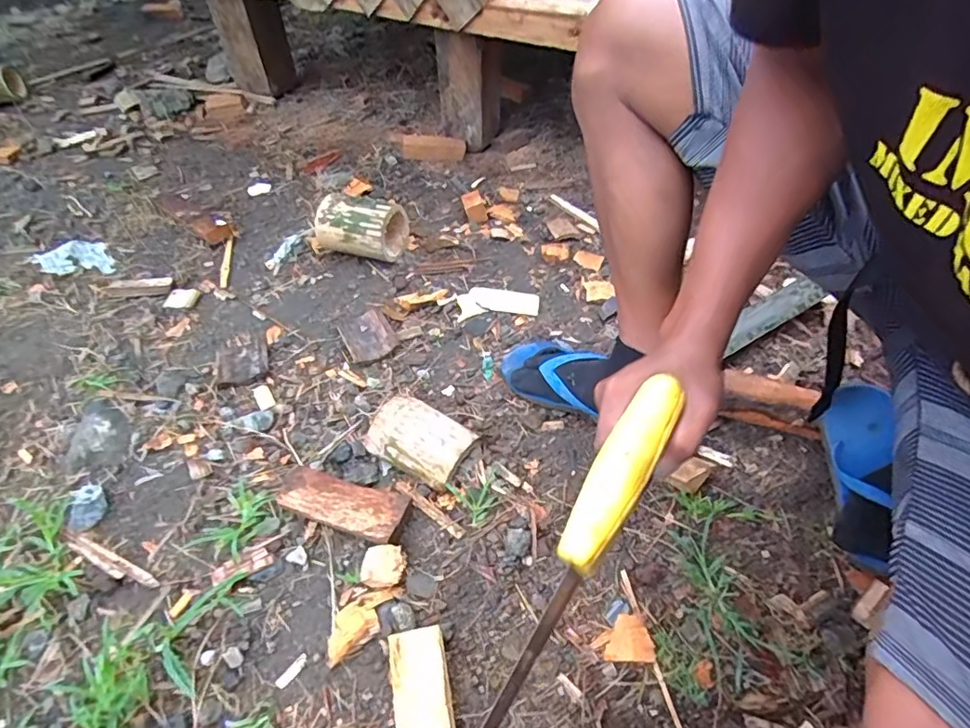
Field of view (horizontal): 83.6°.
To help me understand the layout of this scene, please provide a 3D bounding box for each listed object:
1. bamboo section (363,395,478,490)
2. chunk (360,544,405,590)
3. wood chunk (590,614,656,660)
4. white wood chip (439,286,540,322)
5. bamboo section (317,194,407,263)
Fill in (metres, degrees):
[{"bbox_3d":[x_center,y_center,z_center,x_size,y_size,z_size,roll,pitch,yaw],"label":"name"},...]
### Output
[{"bbox_3d":[-0.082,0.092,0.671,0.127,0.050,0.080,24,54,20],"label":"bamboo section"},{"bbox_3d":[-0.108,0.217,0.581,0.044,0.020,0.040,3,46,4],"label":"chunk"},{"bbox_3d":[0.135,0.269,0.533,0.054,0.008,0.042,-3,46,-1],"label":"wood chunk"},{"bbox_3d":[0.007,-0.099,0.875,0.157,0.007,0.072,1,46,3],"label":"white wood chip"},{"bbox_3d":[-0.215,-0.234,0.931,0.143,0.108,0.089,16,51,13],"label":"bamboo section"}]

